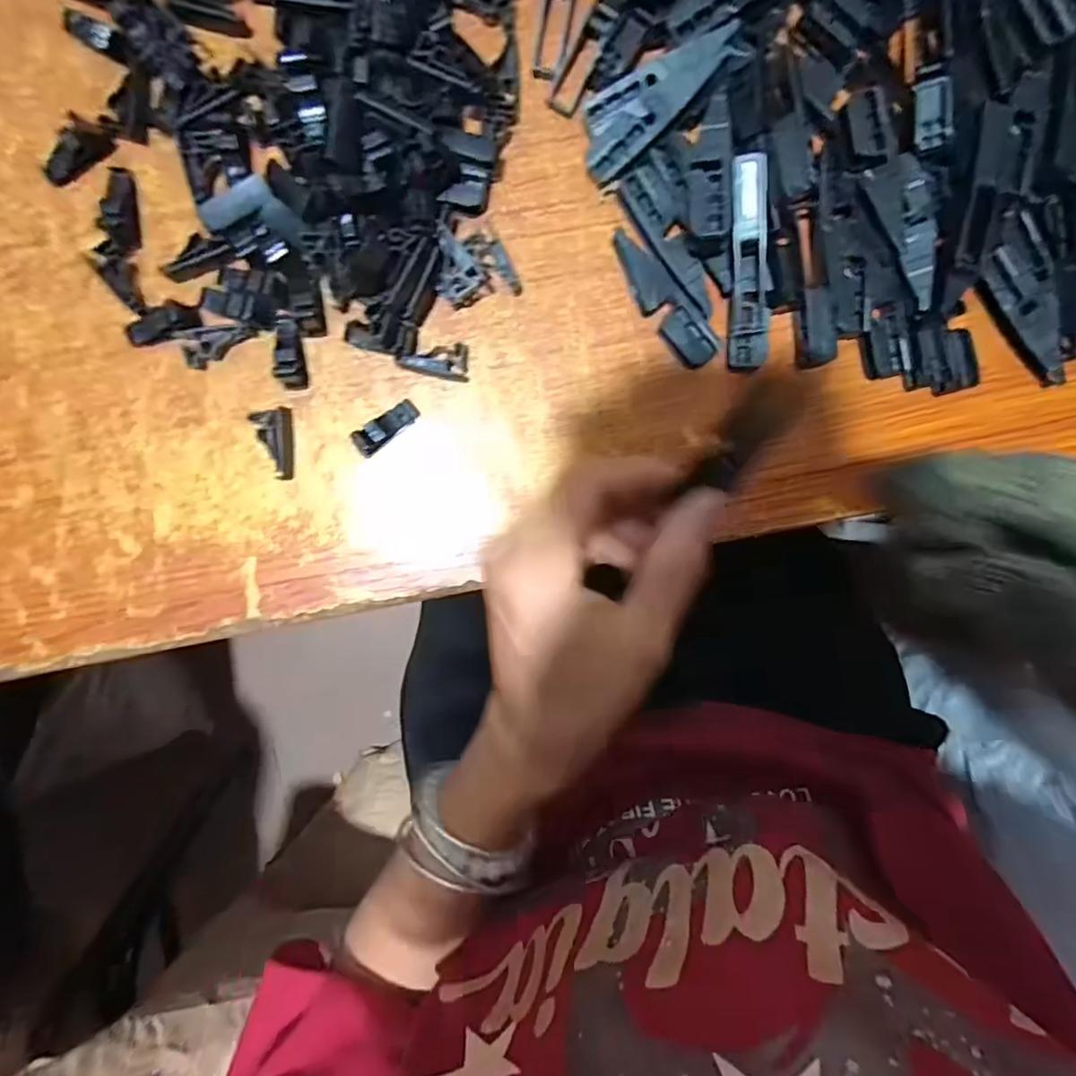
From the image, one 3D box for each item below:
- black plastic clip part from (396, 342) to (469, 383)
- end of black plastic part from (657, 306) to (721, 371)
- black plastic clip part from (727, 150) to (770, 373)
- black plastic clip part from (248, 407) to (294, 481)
[{"bbox_3d":[-0.045,-0.076,0.255,0.029,0.008,0.014,0,94,-4],"label":"black plastic clip part"},{"bbox_3d":[0.066,-0.087,0.259,0.026,0.006,0.015,42,90,-5],"label":"end of black plastic part"},{"bbox_3d":[0.087,-0.111,0.244,0.015,0.009,0.081,-10,115,-3],"label":"black plastic clip part"},{"bbox_3d":[-0.113,-0.040,0.253,0.014,0.009,0.030,-3,94,-3],"label":"black plastic clip part"}]

